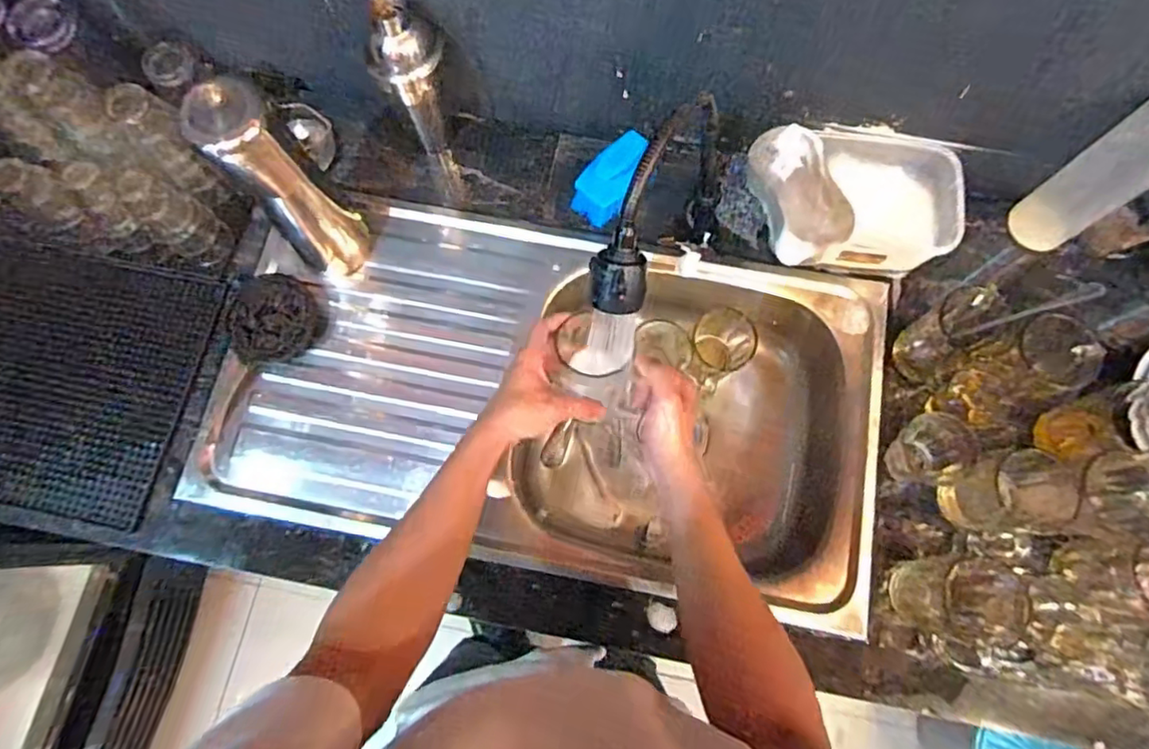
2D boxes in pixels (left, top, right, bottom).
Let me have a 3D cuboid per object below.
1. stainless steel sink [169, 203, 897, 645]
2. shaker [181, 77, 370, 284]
[{"bbox_3d":[-0.026,0.030,0.764,0.743,0.158,0.402,11,75,4],"label":"stainless steel sink"},{"bbox_3d":[-0.291,-0.186,0.638,0.062,0.271,0.071,41,79,11],"label":"shaker"}]

